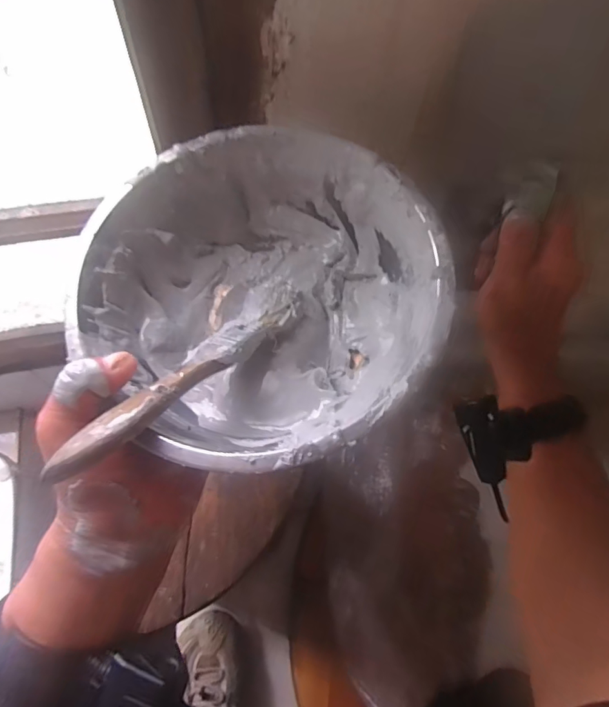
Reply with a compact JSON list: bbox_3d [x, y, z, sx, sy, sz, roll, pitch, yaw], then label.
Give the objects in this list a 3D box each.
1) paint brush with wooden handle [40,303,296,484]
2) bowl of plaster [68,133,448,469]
[{"bbox_3d":[-0.060,0.009,0.254,0.022,0.009,0.153,37,48,14],"label":"paint brush with wooden handle"},{"bbox_3d":[-0.023,-0.034,0.292,0.194,0.065,0.188,0,66,-1],"label":"bowl of plaster"}]

